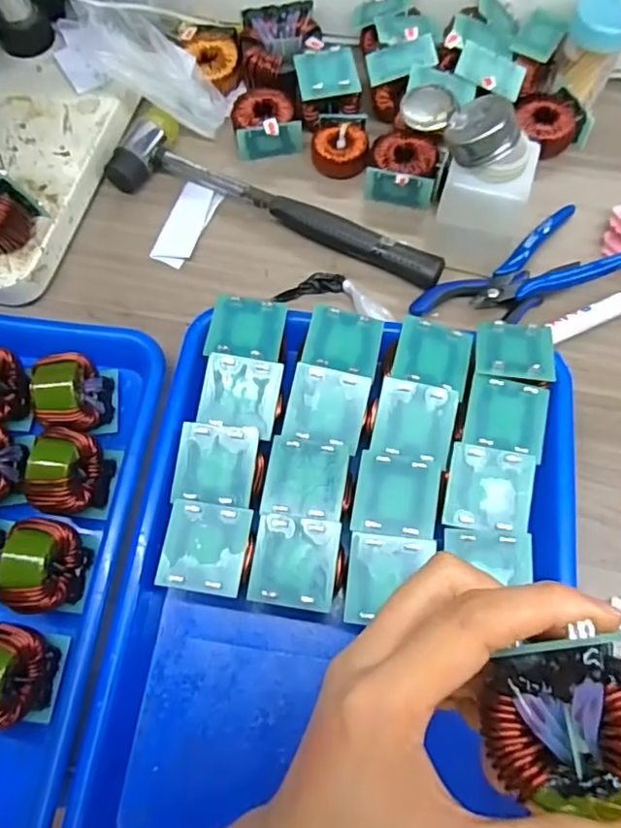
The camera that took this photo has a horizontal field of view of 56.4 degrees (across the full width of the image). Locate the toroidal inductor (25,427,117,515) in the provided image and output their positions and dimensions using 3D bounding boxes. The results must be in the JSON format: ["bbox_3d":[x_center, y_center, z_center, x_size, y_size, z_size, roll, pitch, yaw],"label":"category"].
[{"bbox_3d":[-0.144,0.034,0.347,0.036,0.042,0.052,5,69,3],"label":"toroidal inductor"}]

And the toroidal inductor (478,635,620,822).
[{"bbox_3d":[0.074,0.084,0.165,0.046,0.027,0.040,-19,78,25],"label":"toroidal inductor"}]

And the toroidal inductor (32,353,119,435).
[{"bbox_3d":[-0.148,-0.013,0.363,0.039,0.038,0.048,-5,68,-1],"label":"toroidal inductor"}]

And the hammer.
[{"bbox_3d":[-0.029,-0.155,0.434,0.267,0.029,0.058,24,72,10],"label":"hammer"}]

